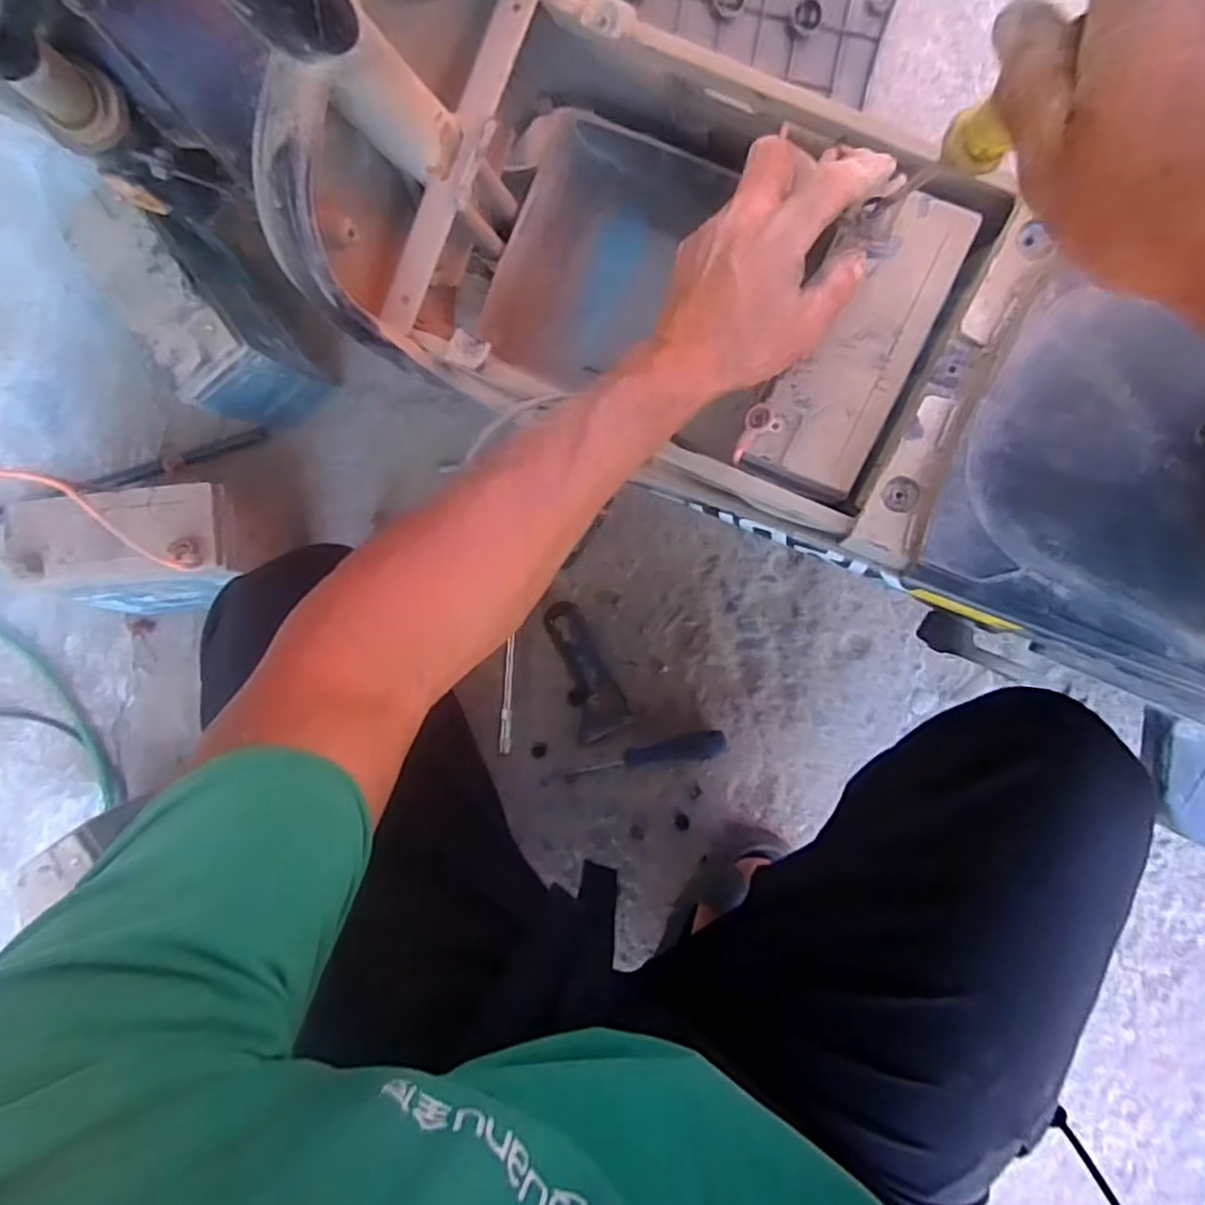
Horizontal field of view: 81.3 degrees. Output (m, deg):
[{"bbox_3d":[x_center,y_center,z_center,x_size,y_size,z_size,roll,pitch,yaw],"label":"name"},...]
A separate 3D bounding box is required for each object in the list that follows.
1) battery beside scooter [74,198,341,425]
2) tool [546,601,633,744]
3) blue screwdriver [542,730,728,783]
[{"bbox_3d":[-0.364,-0.271,0.667,0.089,0.161,0.187,-34,89,3],"label":"battery beside scooter"},{"bbox_3d":[-0.023,0.070,0.722,0.056,0.033,0.142,-24,89,5],"label":"tool"},{"bbox_3d":[0.031,0.161,0.722,0.191,0.033,0.028,-14,90,5],"label":"blue screwdriver"}]

